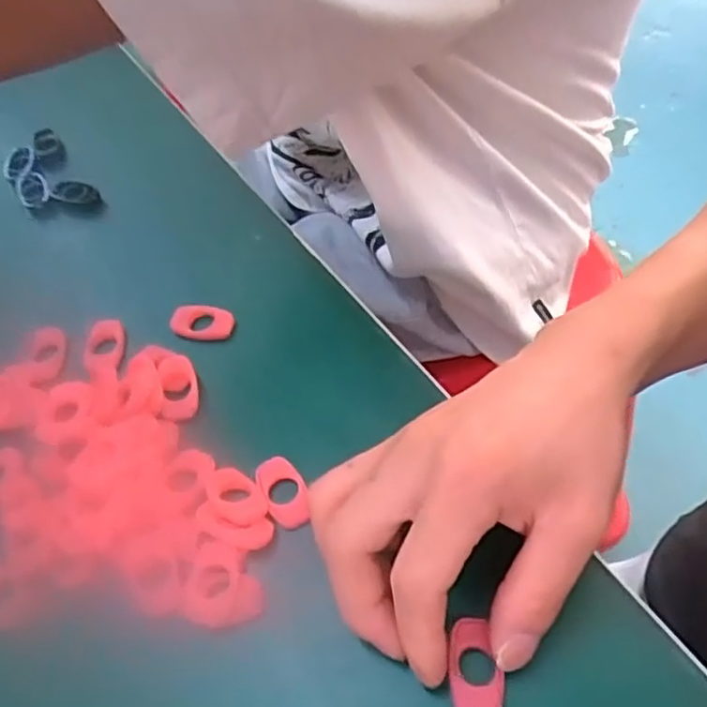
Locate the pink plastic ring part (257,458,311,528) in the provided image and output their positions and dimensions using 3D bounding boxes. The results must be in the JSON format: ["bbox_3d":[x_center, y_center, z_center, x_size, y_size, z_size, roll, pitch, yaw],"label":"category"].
[{"bbox_3d":[-0.030,0.059,0.299,0.018,0.005,0.033,-26,55,-10],"label":"pink plastic ring part"}]

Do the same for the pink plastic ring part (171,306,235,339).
[{"bbox_3d":[-0.080,-0.016,0.361,0.034,0.008,0.019,-2,52,5],"label":"pink plastic ring part"}]

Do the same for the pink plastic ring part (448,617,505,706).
[{"bbox_3d":[0.043,0.111,0.245,0.018,0.004,0.033,-5,55,2],"label":"pink plastic ring part"}]

